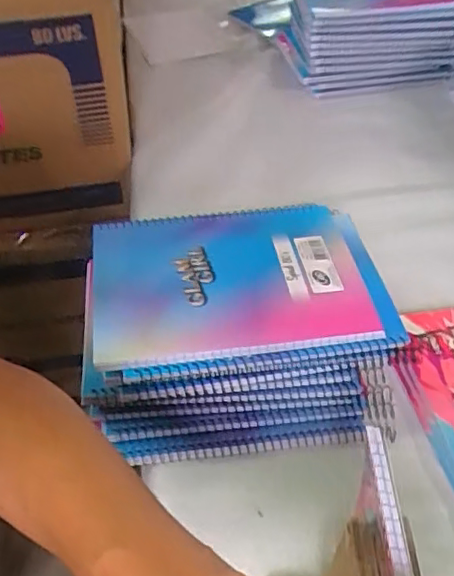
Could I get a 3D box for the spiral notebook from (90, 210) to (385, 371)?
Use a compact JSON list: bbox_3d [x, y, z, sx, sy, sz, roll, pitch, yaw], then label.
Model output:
[{"bbox_3d":[0.000,-0.008,0.453,0.194,0.012,0.145,-6,45,-6],"label":"spiral notebook"}]

